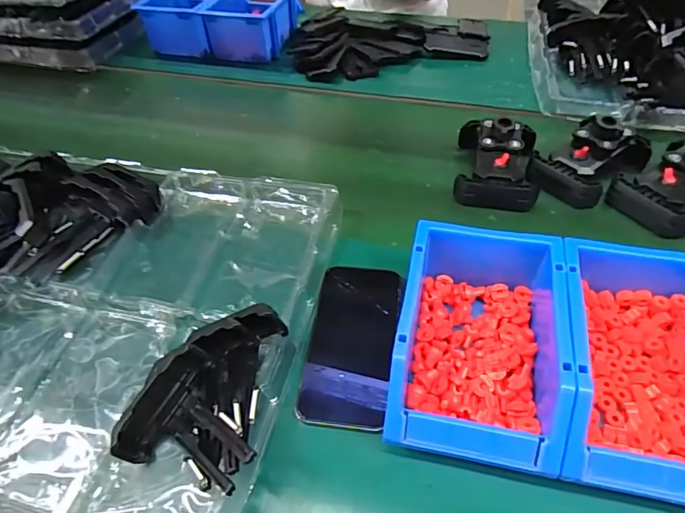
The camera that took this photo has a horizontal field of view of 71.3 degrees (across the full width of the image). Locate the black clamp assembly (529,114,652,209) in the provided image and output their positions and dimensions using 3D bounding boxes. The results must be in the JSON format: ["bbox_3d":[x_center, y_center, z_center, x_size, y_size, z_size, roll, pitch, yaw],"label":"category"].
[{"bbox_3d":[0.292,-0.119,0.559,0.143,0.058,0.080,-32,54,-23],"label":"black clamp assembly"}]

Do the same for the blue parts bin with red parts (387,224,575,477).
[{"bbox_3d":[0.108,0.068,0.383,0.119,0.085,0.176,9,49,11],"label":"blue parts bin with red parts"}]

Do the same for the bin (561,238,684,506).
[{"bbox_3d":[0.225,0.083,0.360,0.117,0.084,0.179,8,49,10],"label":"bin"}]

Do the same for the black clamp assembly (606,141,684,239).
[{"bbox_3d":[0.372,-0.088,0.527,0.136,0.056,0.096,-28,52,-20],"label":"black clamp assembly"}]

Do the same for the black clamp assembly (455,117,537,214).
[{"bbox_3d":[0.185,-0.117,0.568,0.093,0.057,0.119,8,49,10],"label":"black clamp assembly"}]

